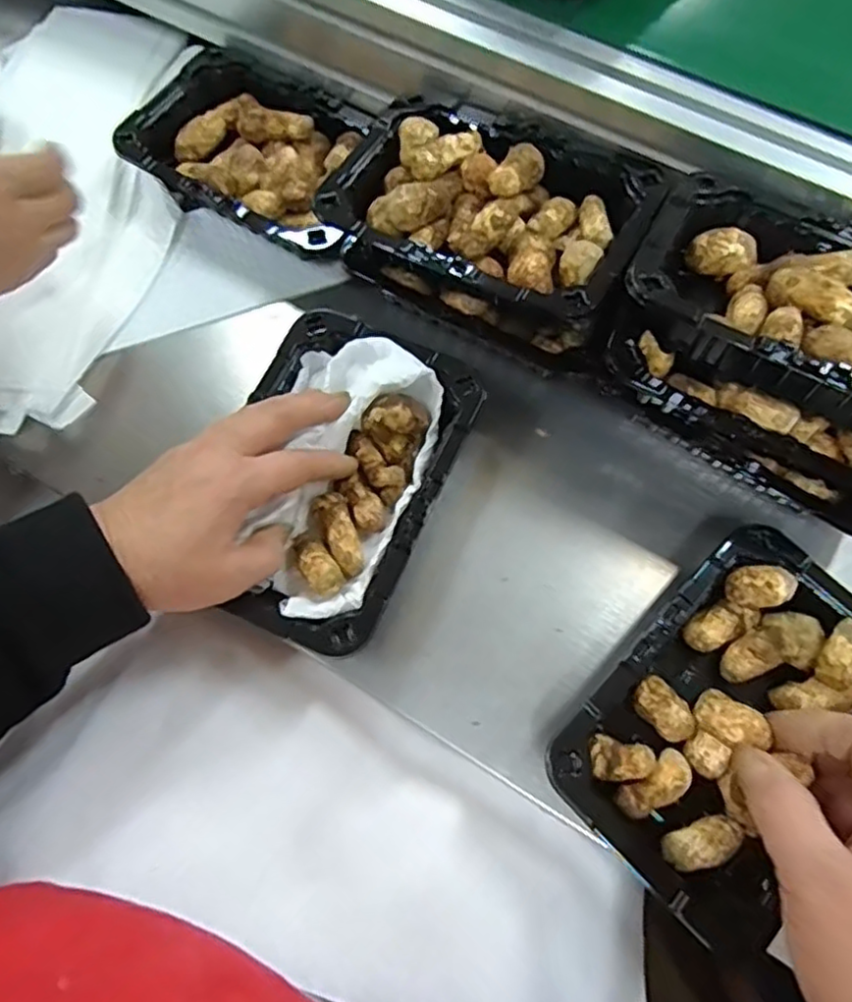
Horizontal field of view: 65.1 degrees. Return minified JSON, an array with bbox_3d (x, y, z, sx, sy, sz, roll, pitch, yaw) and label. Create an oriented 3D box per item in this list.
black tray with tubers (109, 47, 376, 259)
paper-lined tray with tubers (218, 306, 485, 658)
[{"bbox_3d":[-0.113,-0.249,0.485,0.185,0.037,0.120,28,70,8],"label":"black tray with tubers"},{"bbox_3d":[-0.055,-0.017,0.382,0.123,0.042,0.183,24,69,7],"label":"paper-lined tray with tubers"}]

